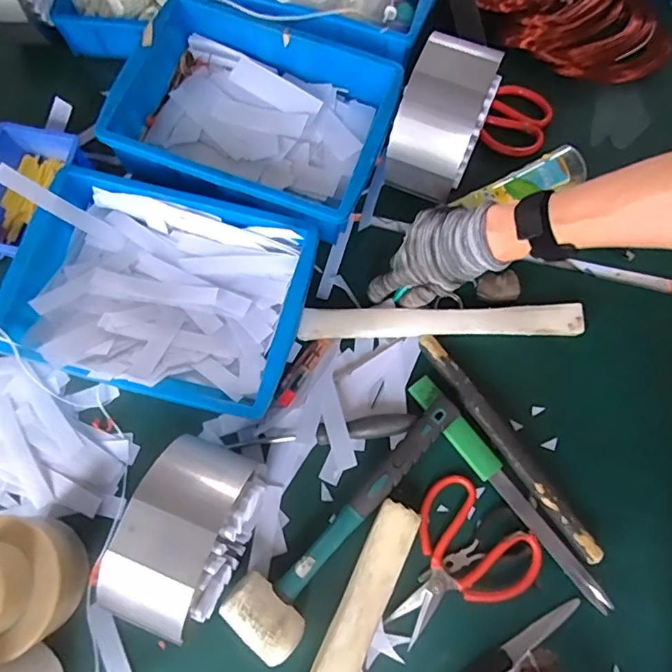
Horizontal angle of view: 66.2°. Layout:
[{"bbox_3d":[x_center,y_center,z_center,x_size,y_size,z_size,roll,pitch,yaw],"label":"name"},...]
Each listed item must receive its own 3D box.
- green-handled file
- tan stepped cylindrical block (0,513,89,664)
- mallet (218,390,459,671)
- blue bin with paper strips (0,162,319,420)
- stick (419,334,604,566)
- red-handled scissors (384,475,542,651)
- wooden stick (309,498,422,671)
[{"bbox_3d":[0.167,0.152,0.513,0.025,0.009,0.269,-36,77,-8],"label":"green-handled file"},{"bbox_3d":[-0.273,0.212,0.439,0.098,0.125,0.101,0,75,1],"label":"tan stepped cylindrical block"},{"bbox_3d":[0.010,0.165,0.493,0.074,0.043,0.289,37,78,10],"label":"mallet"},{"bbox_3d":[-0.179,-0.042,0.529,0.287,0.085,0.202,15,75,5],"label":"blue bin with paper strips"},{"bbox_3d":[0.170,0.108,0.521,0.020,0.017,0.263,-34,77,-8],"label":"stick"},{"bbox_3d":[0.115,0.224,0.489,0.120,0.011,0.149,36,78,10],"label":"red-handled scissors"},{"bbox_3d":[-0.006,0.311,0.462,0.040,0.030,0.329,24,76,7],"label":"wooden stick"}]

